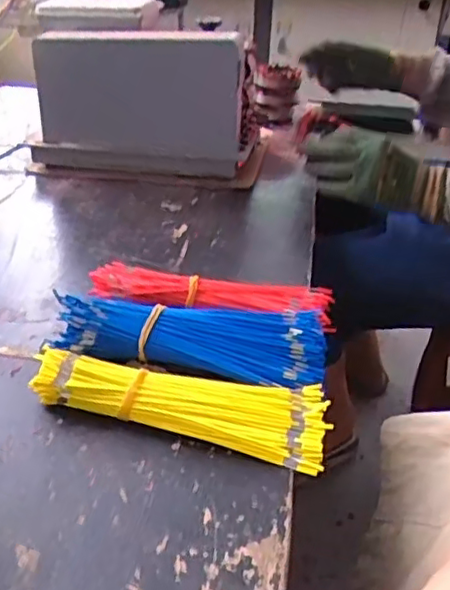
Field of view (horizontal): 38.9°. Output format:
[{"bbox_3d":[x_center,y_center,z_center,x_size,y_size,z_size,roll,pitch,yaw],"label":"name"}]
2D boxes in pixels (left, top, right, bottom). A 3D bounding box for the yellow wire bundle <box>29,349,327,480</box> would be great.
[{"bbox_3d":[-0.034,0.084,0.519,0.238,0.034,0.068,11,32,14],"label":"yellow wire bundle"}]

